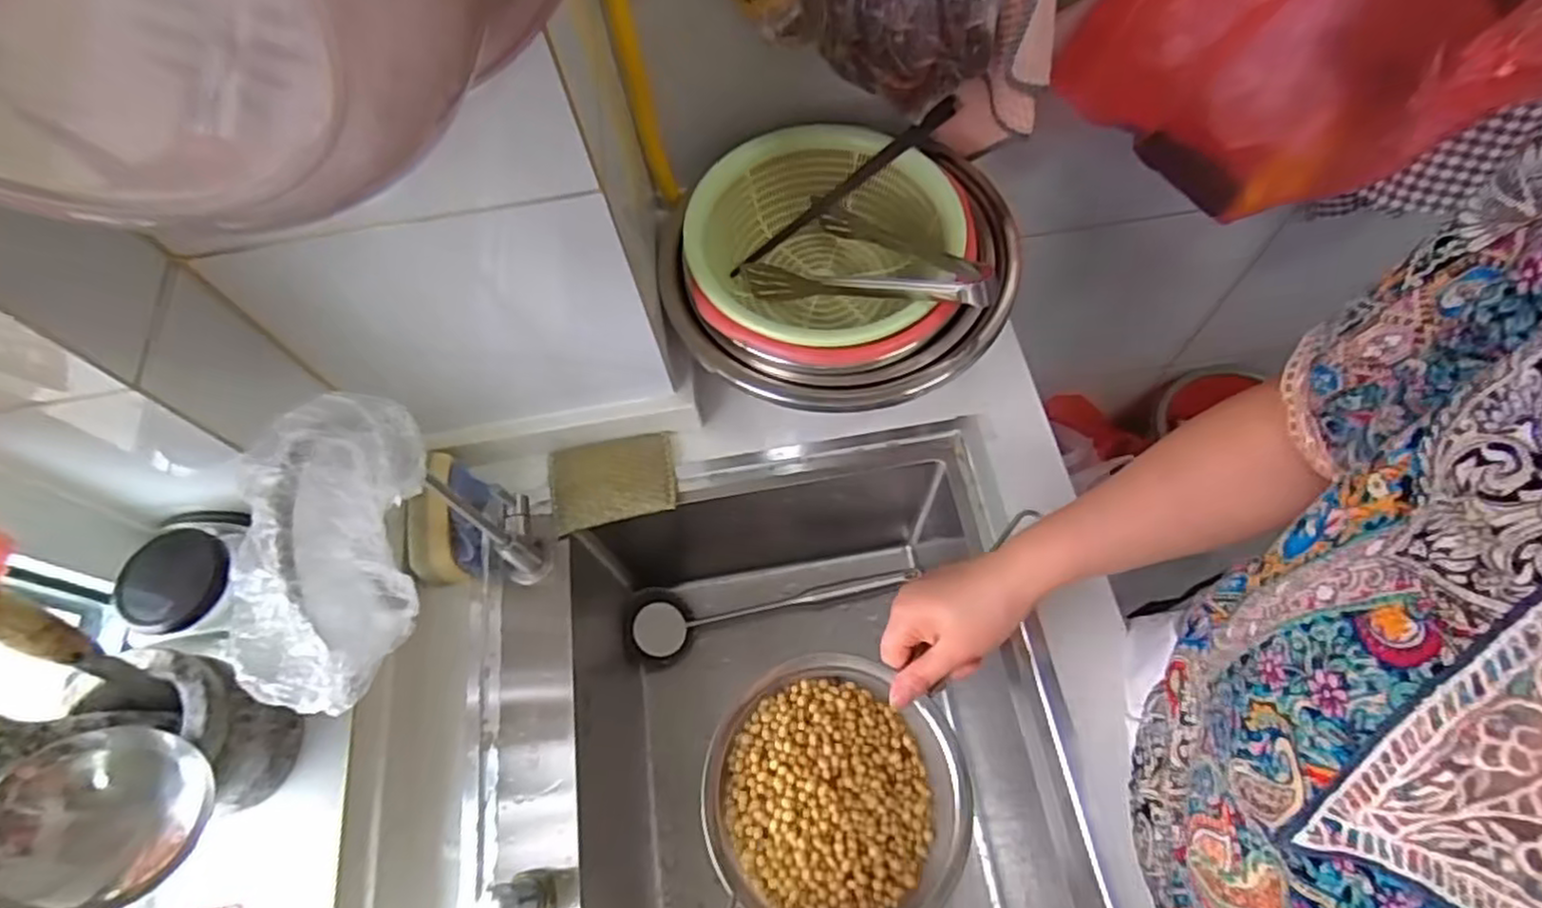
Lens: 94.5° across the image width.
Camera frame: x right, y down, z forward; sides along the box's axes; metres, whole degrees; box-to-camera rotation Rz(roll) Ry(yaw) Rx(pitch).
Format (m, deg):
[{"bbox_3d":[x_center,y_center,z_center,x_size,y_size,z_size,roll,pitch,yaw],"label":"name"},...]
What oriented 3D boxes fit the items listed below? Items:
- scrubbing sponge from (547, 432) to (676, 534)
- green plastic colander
[{"bbox_3d":[-0.144,0.021,0.650,0.110,0.018,0.080,-13,64,-2],"label":"scrubbing sponge"},{"bbox_3d":[0.044,-0.178,0.646,0.219,0.088,0.226,-1,64,3],"label":"green plastic colander"}]

